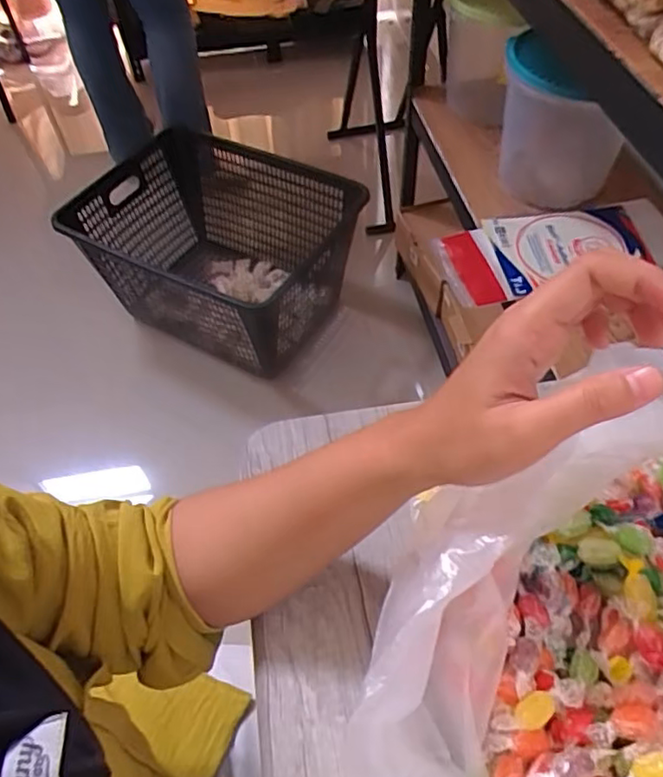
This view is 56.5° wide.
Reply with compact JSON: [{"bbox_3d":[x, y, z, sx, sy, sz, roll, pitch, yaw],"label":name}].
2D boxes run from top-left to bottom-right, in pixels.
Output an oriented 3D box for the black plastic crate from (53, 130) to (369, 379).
[{"bbox_3d":[-0.252,-0.306,1.462,0.587,0.315,0.432,21,57,17],"label":"black plastic crate"}]

